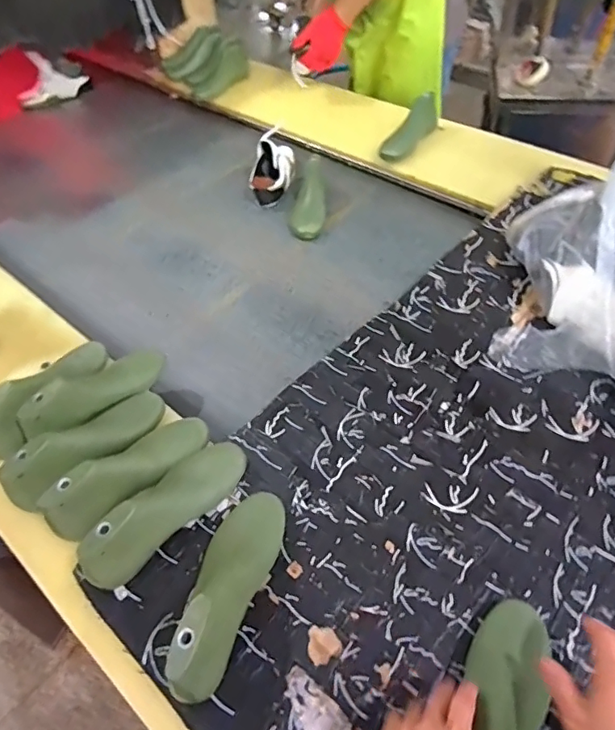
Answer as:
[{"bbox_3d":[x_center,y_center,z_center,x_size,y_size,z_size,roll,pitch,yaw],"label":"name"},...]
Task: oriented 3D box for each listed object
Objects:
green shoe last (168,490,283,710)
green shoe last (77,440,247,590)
[{"bbox_3d":[-0.093,0.234,0.559,0.076,0.090,0.221,15,55,15],"label":"green shoe last"},{"bbox_3d":[-0.175,0.169,0.631,0.077,0.090,0.226,30,47,26],"label":"green shoe last"}]

